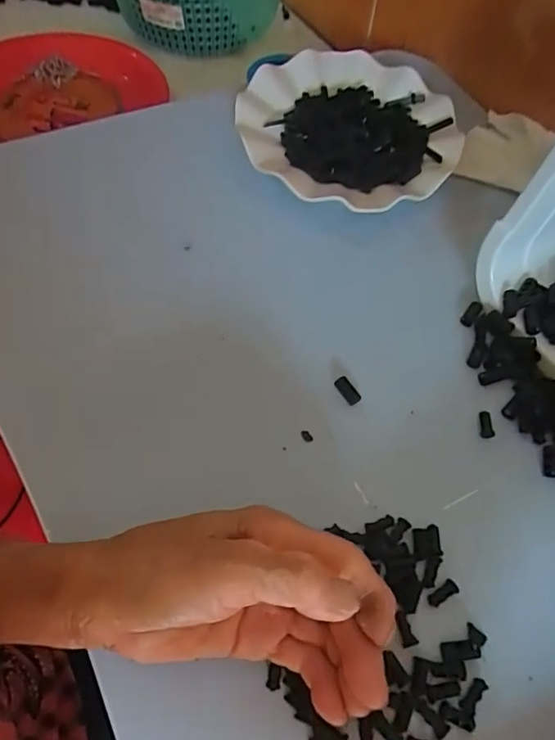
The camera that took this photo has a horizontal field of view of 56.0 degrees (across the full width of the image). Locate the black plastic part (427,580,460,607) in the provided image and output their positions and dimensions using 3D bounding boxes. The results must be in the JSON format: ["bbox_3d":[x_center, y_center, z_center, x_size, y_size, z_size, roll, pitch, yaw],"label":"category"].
[{"bbox_3d":[0.087,0.117,0.273,0.018,0.004,0.007,-27,64,-18],"label":"black plastic part"}]

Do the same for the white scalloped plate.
[{"bbox_3d":[0.060,-0.198,0.425,0.162,0.031,0.171,1,59,-2],"label":"white scalloped plate"}]

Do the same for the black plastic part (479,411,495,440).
[{"bbox_3d":[0.130,0.034,0.324,0.009,0.004,0.017,7,59,1],"label":"black plastic part"}]

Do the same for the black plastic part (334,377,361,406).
[{"bbox_3d":[0.044,0.013,0.328,0.007,0.010,0.018,-32,66,-20],"label":"black plastic part"}]

